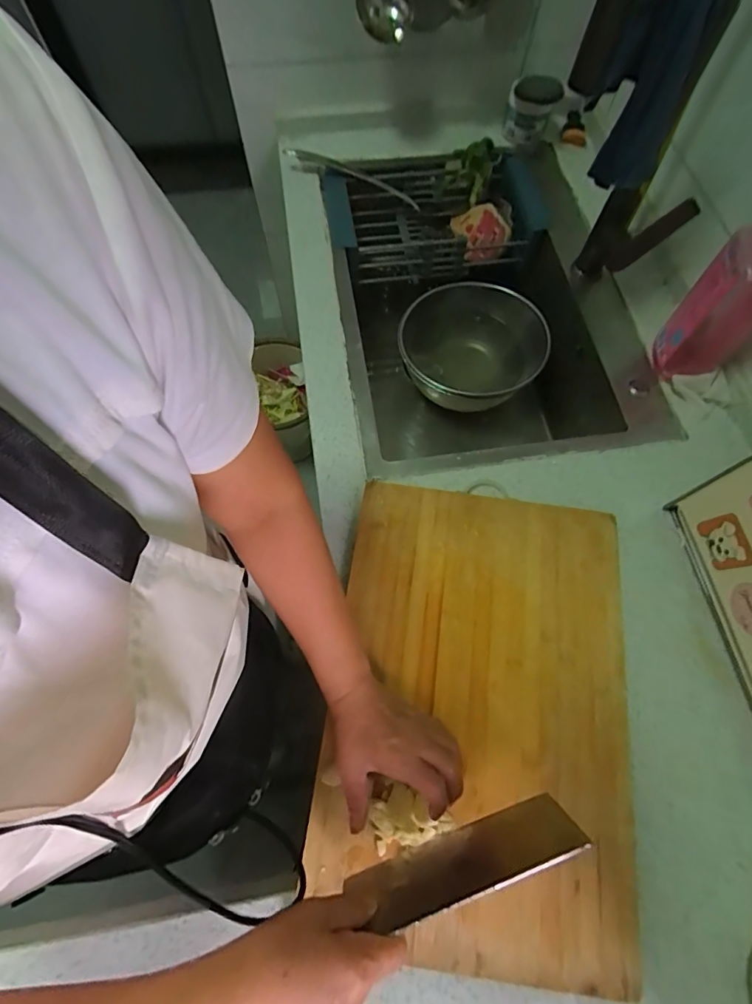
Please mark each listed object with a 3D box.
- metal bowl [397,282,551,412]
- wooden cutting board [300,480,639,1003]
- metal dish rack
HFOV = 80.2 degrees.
[{"bbox_3d":[0.171,-0.273,0.831,0.250,0.131,0.255,0,68,0],"label":"metal bowl"},{"bbox_3d":[0.110,0.205,0.484,0.309,0.033,0.452,8,68,3],"label":"wooden cutting board"},{"bbox_3d":[0.114,-0.532,0.840,0.404,0.100,0.221,-8,68,-4],"label":"metal dish rack"}]

